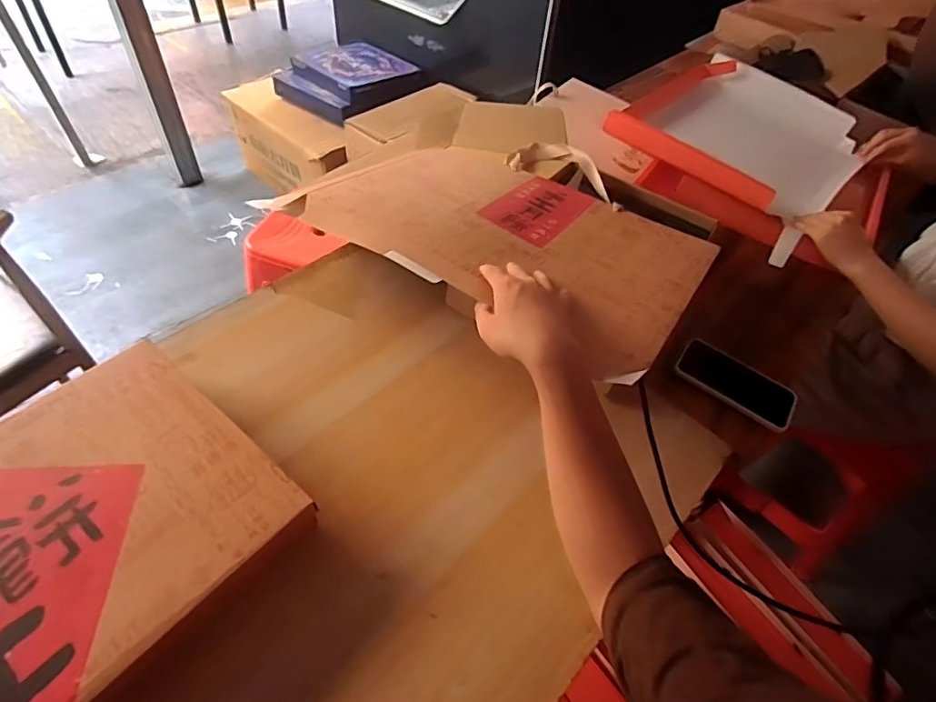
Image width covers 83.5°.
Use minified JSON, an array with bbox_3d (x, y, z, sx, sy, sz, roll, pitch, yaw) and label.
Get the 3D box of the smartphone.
[{"bbox_3d":[0.364,0.042,0.708,0.155,0.012,0.073,37,66,14],"label":"smartphone"}]

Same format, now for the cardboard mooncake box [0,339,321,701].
[{"bbox_3d":[-0.400,0.214,0.423,0.284,0.063,0.475,34,55,23],"label":"cardboard mooncake box"}]

